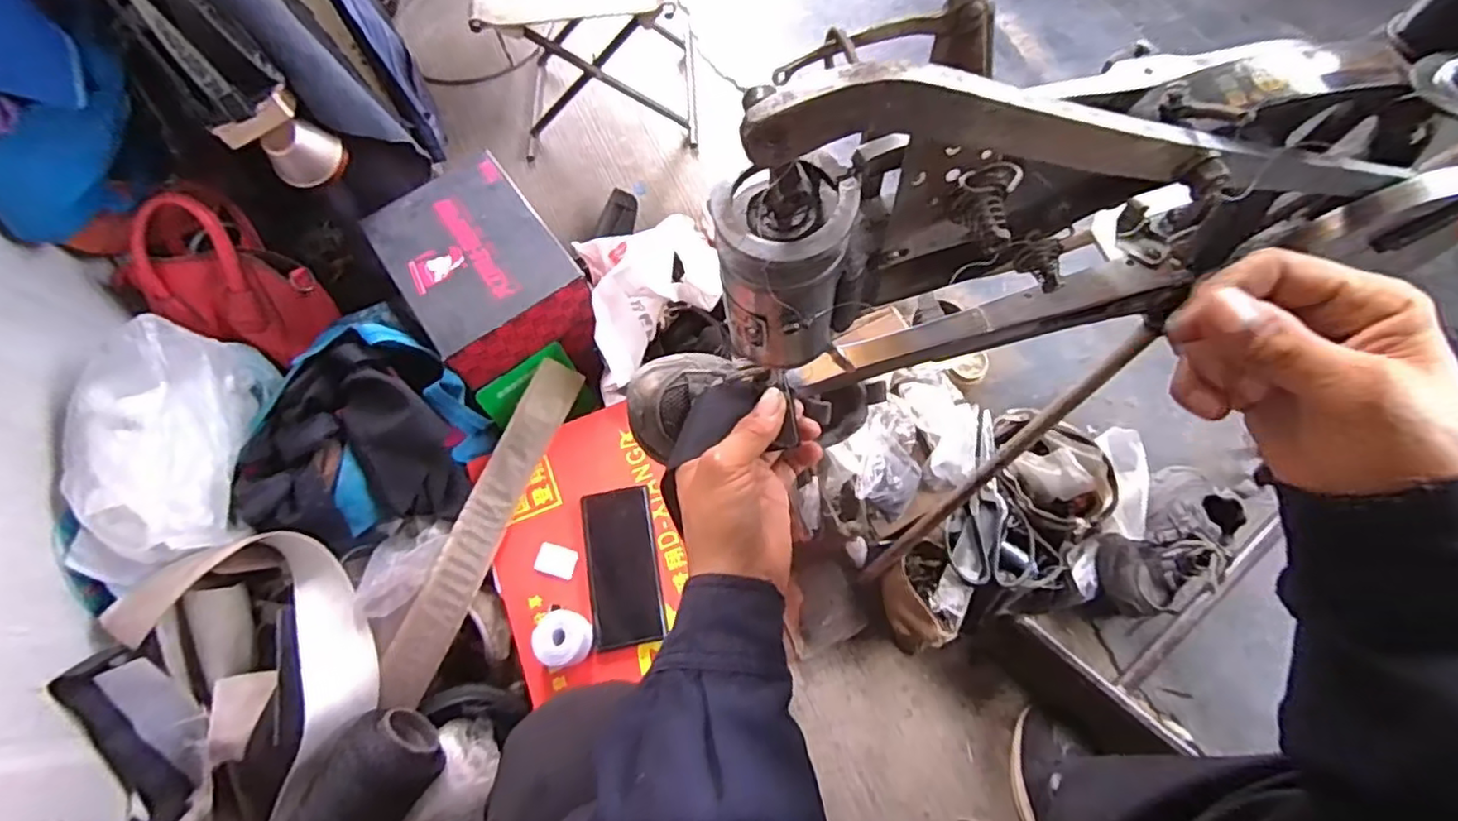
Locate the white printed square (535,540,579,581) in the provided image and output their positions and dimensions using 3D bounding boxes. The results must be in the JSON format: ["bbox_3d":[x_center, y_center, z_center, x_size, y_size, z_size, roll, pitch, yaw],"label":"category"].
[{"bbox_3d":[-0.183,0.160,0.707,0.041,0.006,0.032,14,71,8],"label":"white printed square"}]

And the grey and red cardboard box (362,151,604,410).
[{"bbox_3d":[-0.274,-0.144,0.790,0.164,0.148,0.234,-33,71,-9],"label":"grey and red cardboard box"}]

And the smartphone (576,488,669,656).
[{"bbox_3d":[-0.113,0.167,0.721,0.079,0.009,0.161,-2,74,-26],"label":"smartphone"}]

